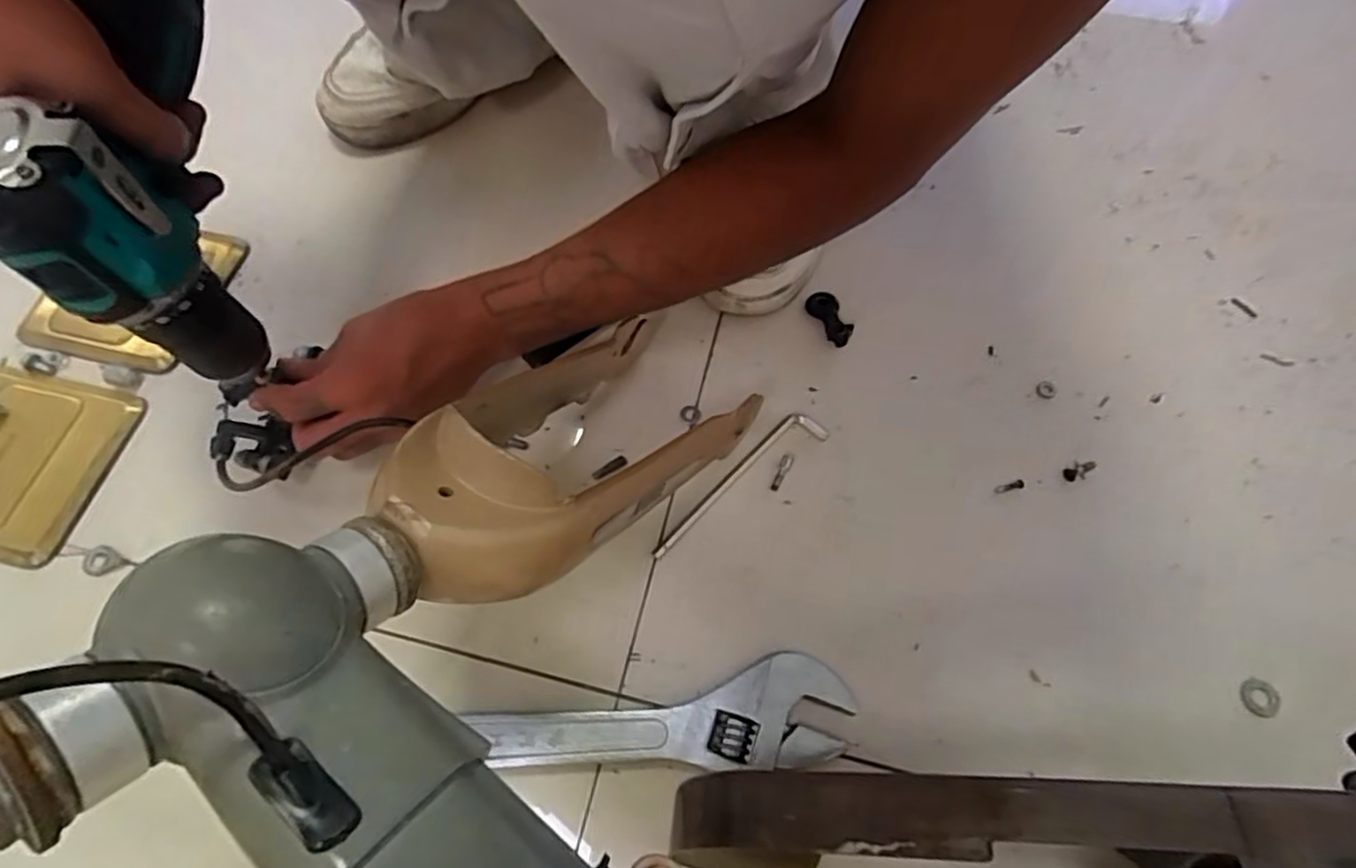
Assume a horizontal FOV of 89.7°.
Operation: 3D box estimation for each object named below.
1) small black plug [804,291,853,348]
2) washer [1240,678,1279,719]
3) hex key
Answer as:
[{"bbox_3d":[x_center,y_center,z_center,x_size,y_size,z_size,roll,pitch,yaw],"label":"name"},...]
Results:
[{"bbox_3d":[0.105,-0.081,0.476,0.022,0.009,0.046,-14,65,-6],"label":"small black plug"},{"bbox_3d":[0.318,0.144,0.372,0.018,0.004,0.020,10,65,5],"label":"washer"},{"bbox_3d":[0.039,0.032,0.426,0.135,0.004,0.026,-40,70,-17],"label":"hex key"}]

